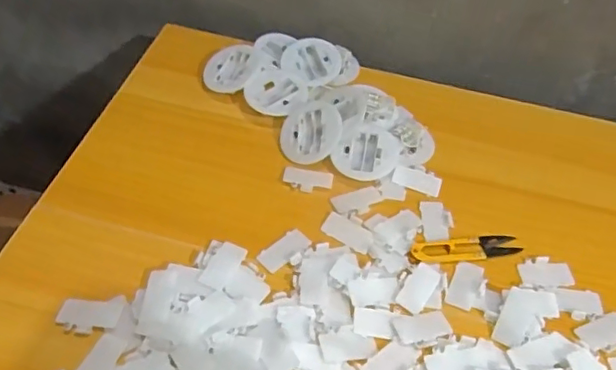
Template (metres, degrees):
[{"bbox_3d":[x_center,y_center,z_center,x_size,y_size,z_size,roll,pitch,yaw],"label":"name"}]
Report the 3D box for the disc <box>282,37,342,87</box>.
[{"bbox_3d":[0.006,-0.143,0.641,0.067,0.009,0.067,3,50,-4],"label":"disc"}]

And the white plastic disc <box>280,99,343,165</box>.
[{"bbox_3d":[0.004,-0.054,0.571,0.065,0.011,0.067,-8,70,23],"label":"white plastic disc"}]

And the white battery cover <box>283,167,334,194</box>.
[{"bbox_3d":[0.000,-0.004,0.551,0.048,0.004,0.029,12,50,4],"label":"white battery cover"}]

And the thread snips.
[{"bbox_3d":[0.144,0.057,0.512,0.103,0.008,0.023,-6,51,-12],"label":"thread snips"}]

